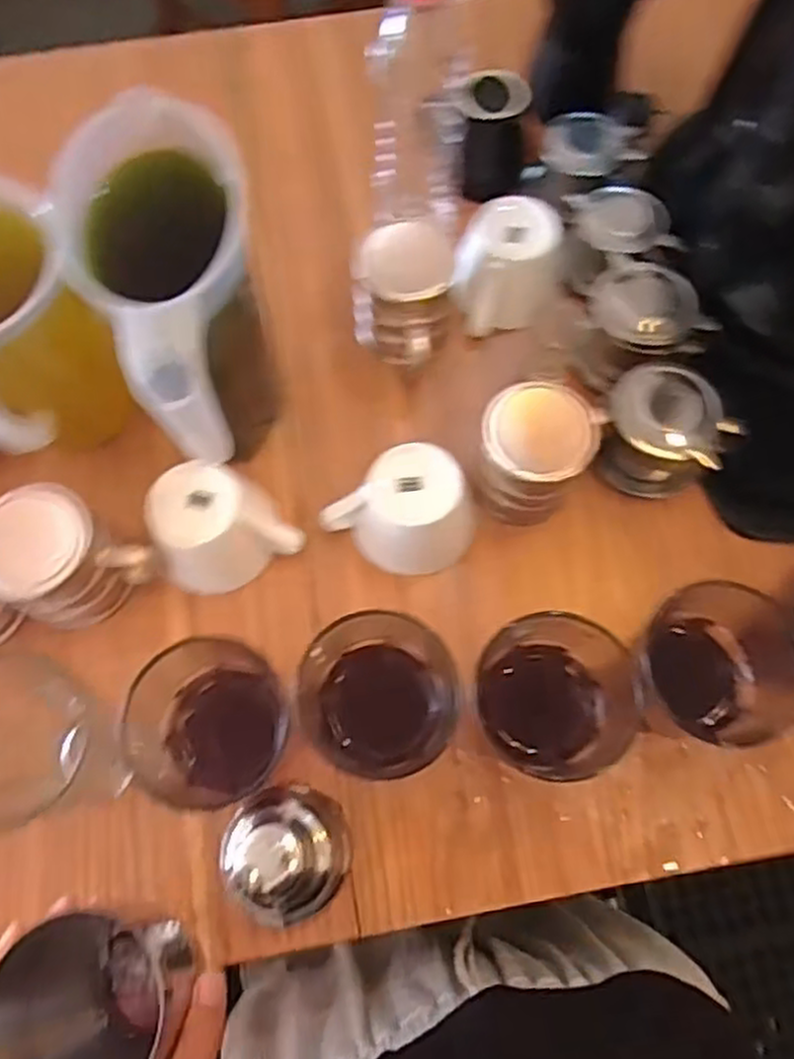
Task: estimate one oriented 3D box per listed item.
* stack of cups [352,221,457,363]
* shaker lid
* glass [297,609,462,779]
[{"bbox_3d":[0.005,-0.163,0.554,0.073,0.106,0.074,-6,72,-1],"label":"stack of cups"},{"bbox_3d":[-0.071,0.202,0.455,0.075,0.063,0.080,0,72,1],"label":"shaker lid"},{"bbox_3d":[-0.010,0.108,0.472,0.092,0.088,0.092,-6,72,-1],"label":"glass"}]

